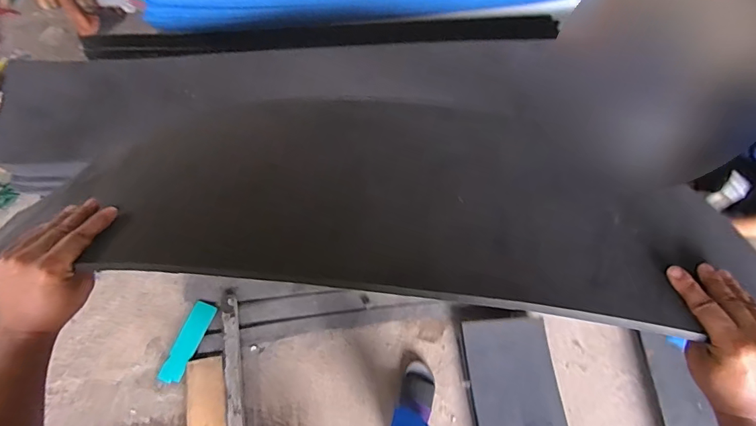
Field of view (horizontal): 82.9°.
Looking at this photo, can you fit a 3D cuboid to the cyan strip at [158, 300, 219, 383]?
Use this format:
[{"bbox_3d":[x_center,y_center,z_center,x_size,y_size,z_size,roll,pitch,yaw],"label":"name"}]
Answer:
[{"bbox_3d":[-0.686,0.464,1.542,0.092,0.016,0.284,17,65,7],"label":"cyan strip"}]

